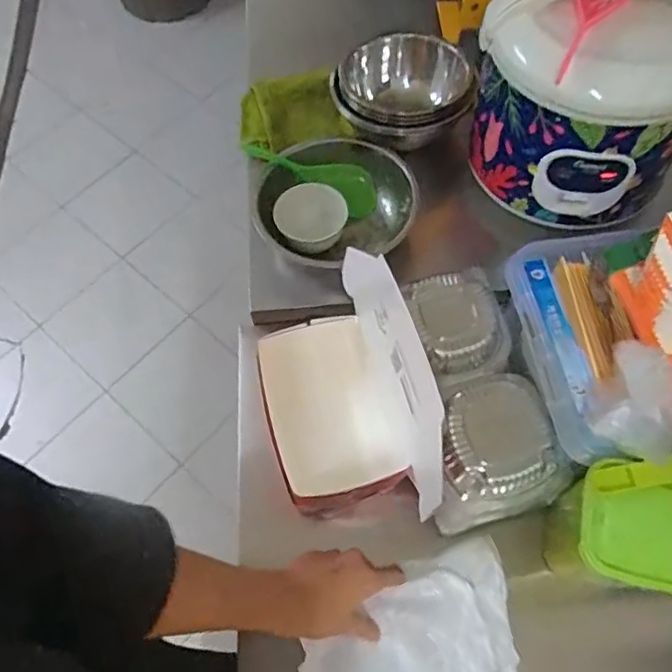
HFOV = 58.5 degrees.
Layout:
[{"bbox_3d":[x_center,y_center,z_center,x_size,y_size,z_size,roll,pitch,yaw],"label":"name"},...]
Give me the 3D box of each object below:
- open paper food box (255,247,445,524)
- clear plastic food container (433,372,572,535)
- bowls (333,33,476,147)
[{"bbox_3d":[0.011,0.062,0.620,0.165,0.113,0.248,-18,64,-7],"label":"open paper food box"},{"bbox_3d":[0.151,0.114,0.597,0.126,0.077,0.125,-17,64,-6],"label":"clear plastic food container"},{"bbox_3d":[0.089,-0.333,0.824,0.176,0.082,0.169,-1,63,2],"label":"bowls"}]

